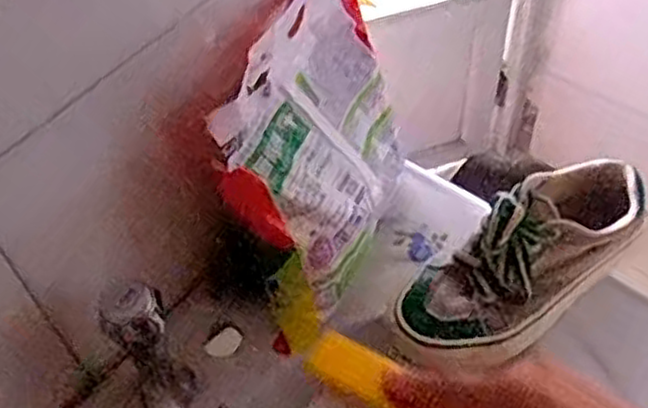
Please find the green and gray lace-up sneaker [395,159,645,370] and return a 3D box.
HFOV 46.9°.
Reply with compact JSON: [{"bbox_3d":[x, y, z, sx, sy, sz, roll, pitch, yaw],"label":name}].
[{"bbox_3d":[0.156,0.041,0.584,0.227,0.079,0.089,-38,57,-9],"label":"green and gray lace-up sneaker"}]

